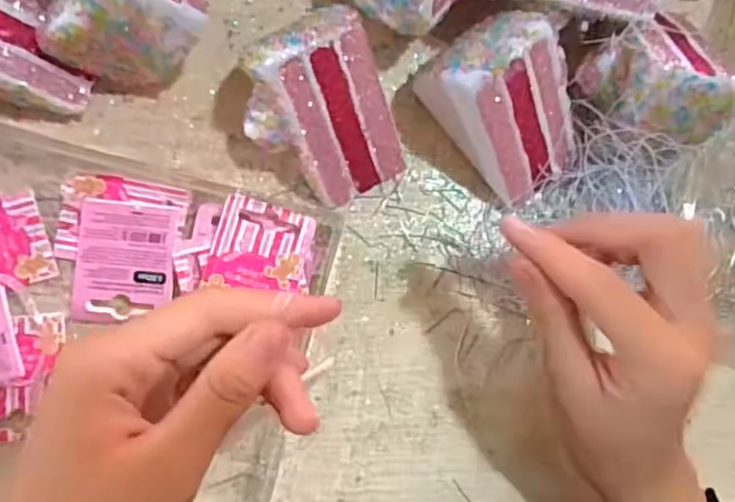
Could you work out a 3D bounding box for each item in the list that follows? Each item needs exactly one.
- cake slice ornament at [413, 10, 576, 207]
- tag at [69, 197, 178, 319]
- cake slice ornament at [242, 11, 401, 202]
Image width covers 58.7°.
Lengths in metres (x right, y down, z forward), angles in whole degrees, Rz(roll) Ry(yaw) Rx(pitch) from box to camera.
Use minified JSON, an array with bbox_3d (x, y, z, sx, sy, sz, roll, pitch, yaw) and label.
[{"bbox_3d":[0.069,-0.069,0.317,0.057,0.061,0.082,-43,92,-6],"label":"cake slice ornament"},{"bbox_3d":[-0.115,0.005,0.312,0.045,0.004,0.057,4,84,-9],"label":"tag"},{"bbox_3d":[-0.022,-0.062,0.308,0.065,0.062,0.078,-30,91,-6],"label":"cake slice ornament"}]

